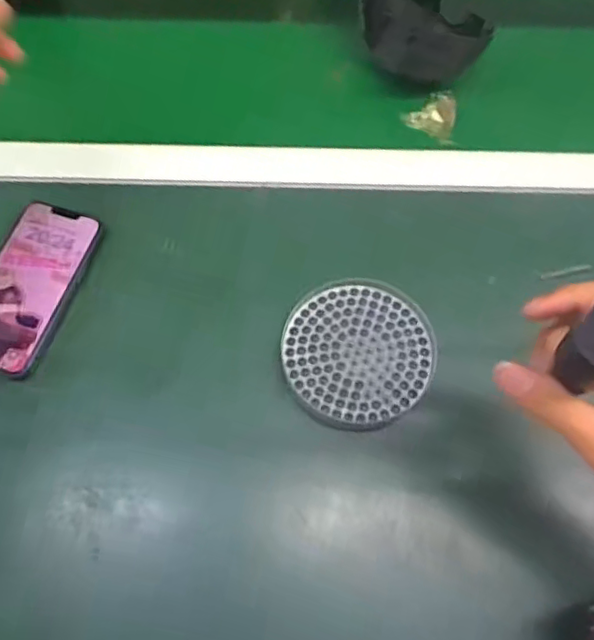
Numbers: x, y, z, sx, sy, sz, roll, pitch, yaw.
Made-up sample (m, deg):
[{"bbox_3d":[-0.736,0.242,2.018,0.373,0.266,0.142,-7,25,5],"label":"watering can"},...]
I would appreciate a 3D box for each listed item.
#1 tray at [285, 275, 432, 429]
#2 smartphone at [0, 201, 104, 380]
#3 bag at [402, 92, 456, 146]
[{"bbox_3d":[0.046,0.026,0.460,0.110,0.017,0.117,0,66,0],"label":"tray"},{"bbox_3d":[-0.215,-0.028,0.474,0.069,0.016,0.141,19,67,8],"label":"smartphone"},{"bbox_3d":[0.125,-0.193,0.561,0.045,0.014,0.058,5,66,2],"label":"bag"}]

